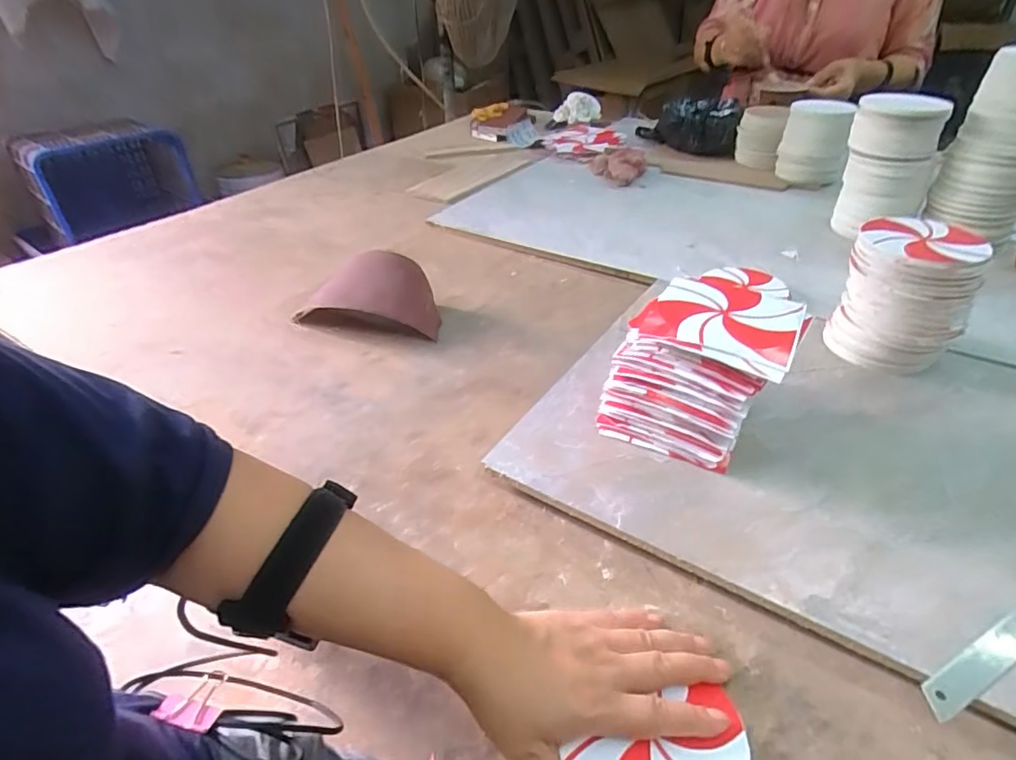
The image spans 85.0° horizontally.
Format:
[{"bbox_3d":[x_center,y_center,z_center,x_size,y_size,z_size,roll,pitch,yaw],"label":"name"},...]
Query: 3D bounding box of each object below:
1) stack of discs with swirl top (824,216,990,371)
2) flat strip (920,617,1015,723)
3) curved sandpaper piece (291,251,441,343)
[{"bbox_3d":[0.382,-0.078,0.541,0.107,0.127,0.097,23,44,29],"label":"stack of discs with swirl top"},{"bbox_3d":[0.269,0.163,0.316,0.084,0.006,0.019,-22,48,-18],"label":"flat strip"},{"bbox_3d":[-0.159,-0.103,0.666,0.167,0.062,0.088,6,38,10],"label":"curved sandpaper piece"}]

